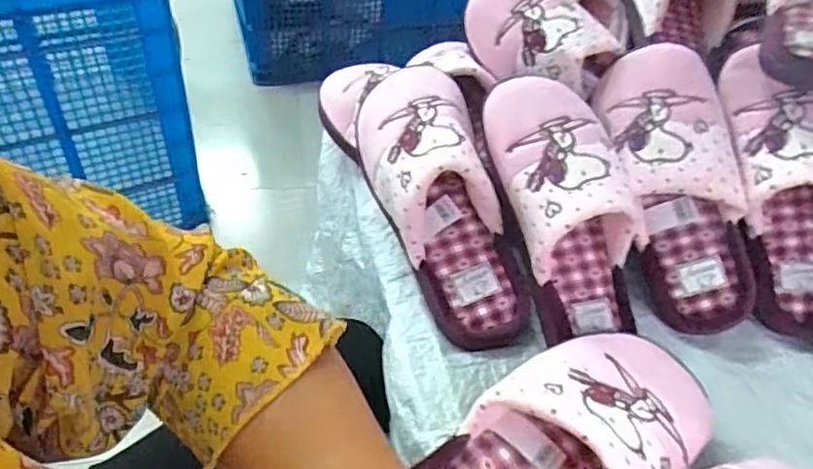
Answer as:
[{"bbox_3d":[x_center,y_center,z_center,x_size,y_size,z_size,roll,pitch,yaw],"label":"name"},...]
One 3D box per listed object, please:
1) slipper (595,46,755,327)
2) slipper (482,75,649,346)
[{"bbox_3d":[0.218,-0.039,0.503,0.094,0.072,0.240,-10,86,-17],"label":"slipper"},{"bbox_3d":[0.129,-0.030,0.463,0.100,0.074,0.211,-12,84,-18],"label":"slipper"}]

